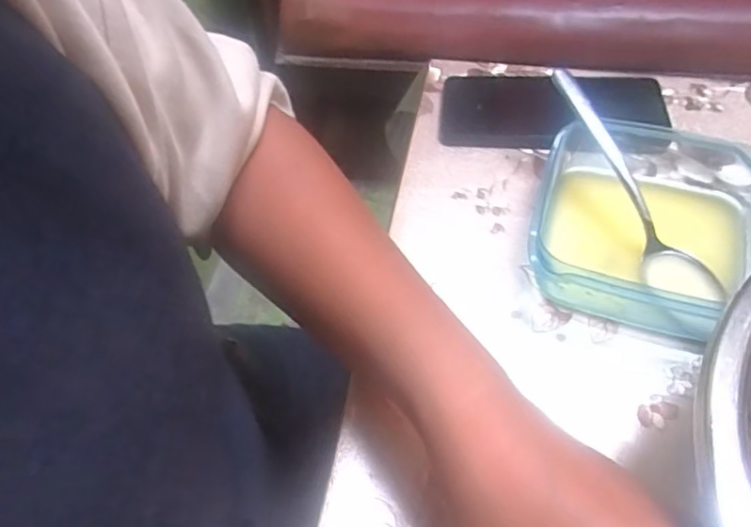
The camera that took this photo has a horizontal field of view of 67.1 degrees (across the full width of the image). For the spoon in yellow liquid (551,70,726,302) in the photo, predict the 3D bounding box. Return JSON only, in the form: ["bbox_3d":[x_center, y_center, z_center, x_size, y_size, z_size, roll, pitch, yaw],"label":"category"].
[{"bbox_3d":[0.148,-0.048,0.348,0.034,0.020,0.166,-22,77,-13],"label":"spoon in yellow liquid"}]

